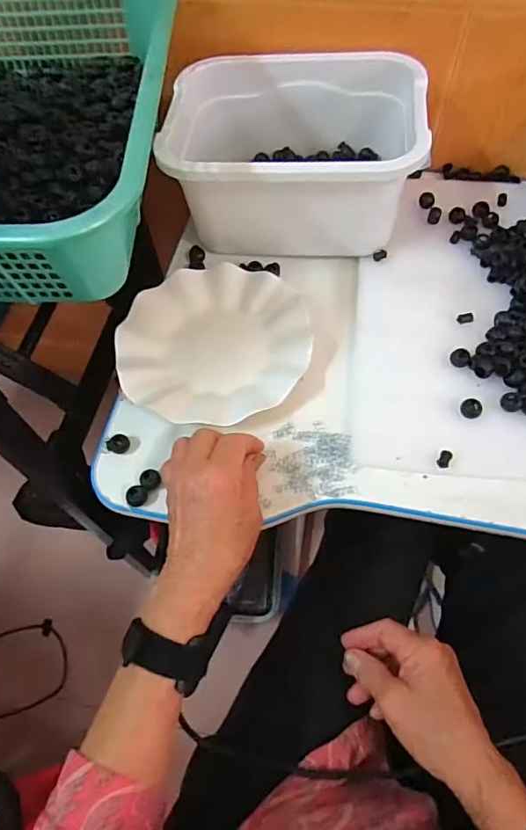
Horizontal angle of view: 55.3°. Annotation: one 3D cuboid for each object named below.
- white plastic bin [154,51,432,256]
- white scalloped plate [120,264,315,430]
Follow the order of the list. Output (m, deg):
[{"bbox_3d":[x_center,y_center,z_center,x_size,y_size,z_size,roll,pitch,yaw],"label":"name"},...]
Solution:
[{"bbox_3d":[0.032,-0.269,0.529,0.249,0.118,0.185,-1,61,2],"label":"white plastic bin"},{"bbox_3d":[-0.048,-0.071,0.487,0.181,0.023,0.176,-1,61,2],"label":"white scalloped plate"}]

